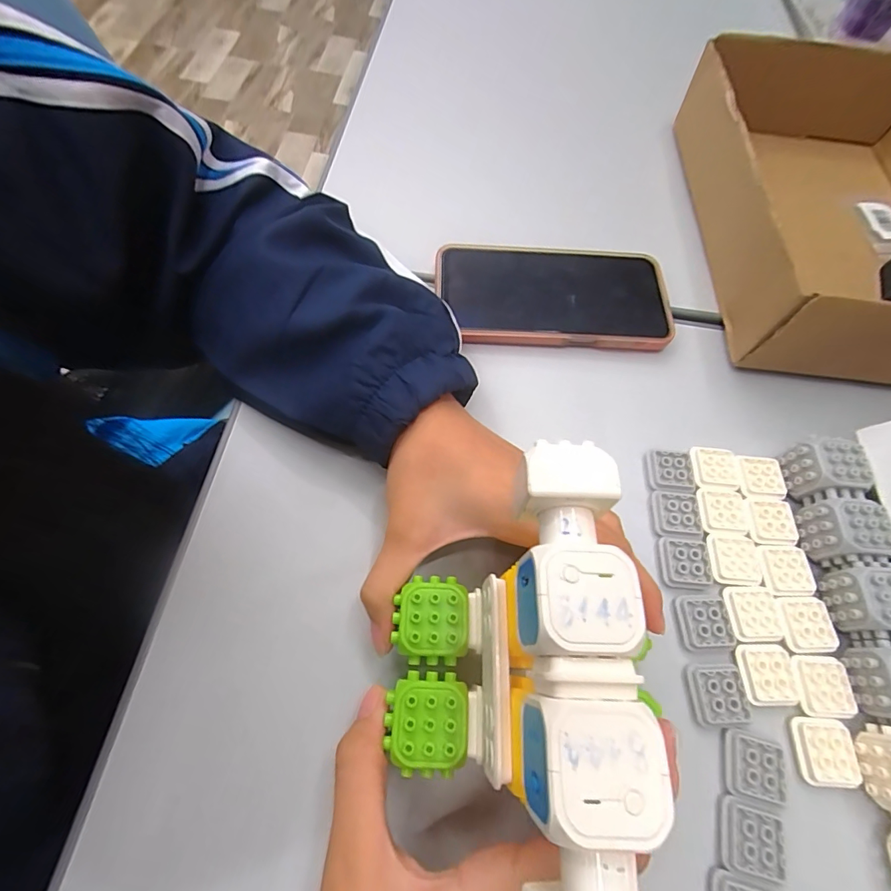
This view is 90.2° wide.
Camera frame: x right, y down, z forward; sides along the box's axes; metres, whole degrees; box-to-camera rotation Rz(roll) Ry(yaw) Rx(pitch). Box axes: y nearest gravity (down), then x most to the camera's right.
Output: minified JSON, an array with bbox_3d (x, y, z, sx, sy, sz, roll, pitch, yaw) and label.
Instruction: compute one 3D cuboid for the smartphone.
[{"bbox_3d":[0.077,-0.108,0.324,0.162,0.017,0.079,2,65,-2],"label":"smartphone"}]

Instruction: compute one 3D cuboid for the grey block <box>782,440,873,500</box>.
[{"bbox_3d":[0.223,0.016,0.261,0.031,0.027,0.028,6,64,0],"label":"grey block"}]

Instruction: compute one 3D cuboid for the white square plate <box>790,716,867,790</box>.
[{"bbox_3d":[0.183,0.147,0.213,0.026,0.005,0.027,6,64,0],"label":"white square plate"}]

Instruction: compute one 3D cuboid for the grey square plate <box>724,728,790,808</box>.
[{"bbox_3d":[0.146,0.151,0.208,0.028,0.004,0.025,12,65,3],"label":"grey square plate"}]

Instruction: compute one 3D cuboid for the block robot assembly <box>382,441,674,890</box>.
[{"bbox_3d":[0.016,0.078,0.153,0.071,0.089,0.131,2,65,-2],"label":"block robot assembly"}]

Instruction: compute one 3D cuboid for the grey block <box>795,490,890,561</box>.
[{"bbox_3d":[0.220,0.045,0.247,0.031,0.027,0.035,2,65,-2],"label":"grey block"}]

